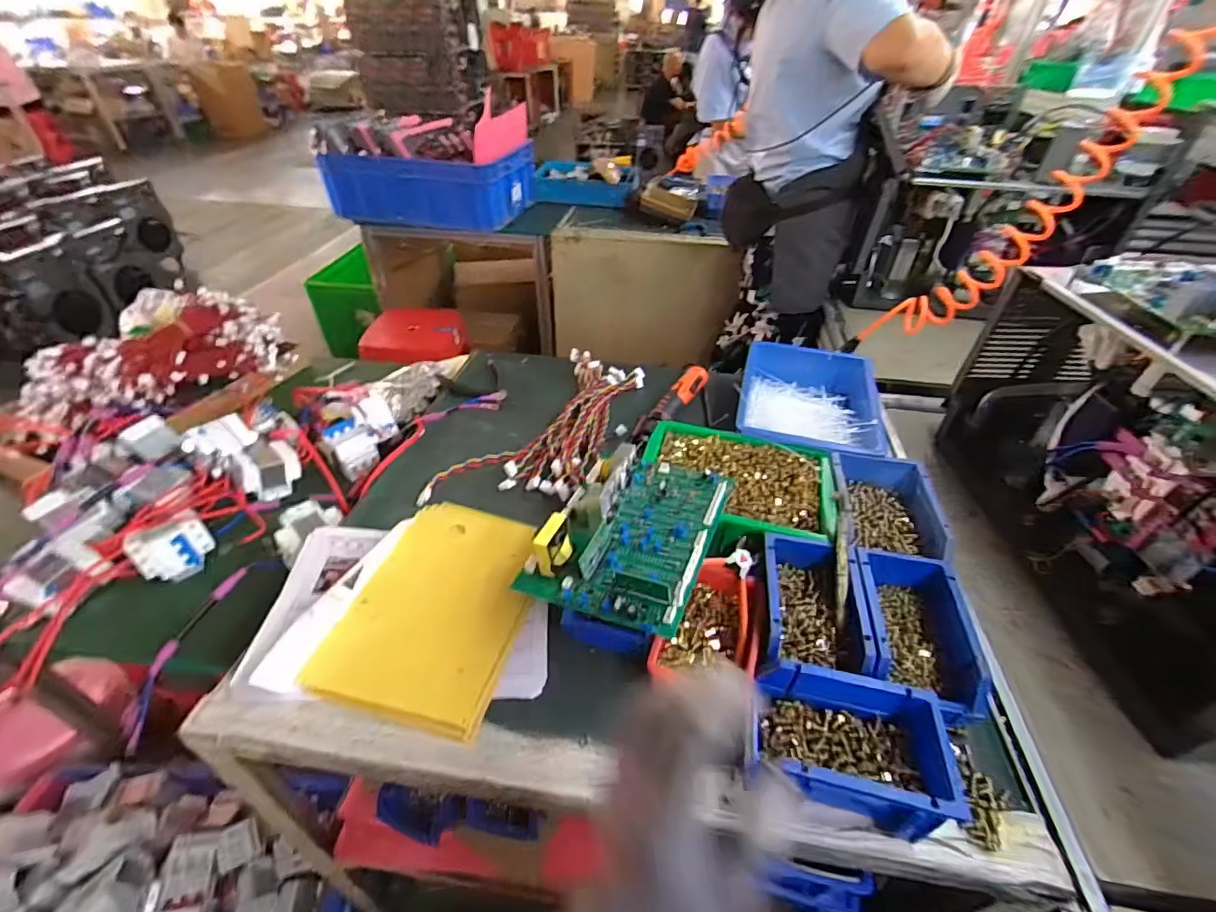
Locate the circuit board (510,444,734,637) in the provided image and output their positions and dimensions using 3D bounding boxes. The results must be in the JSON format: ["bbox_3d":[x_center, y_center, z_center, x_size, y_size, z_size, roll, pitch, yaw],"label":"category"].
[{"bbox_3d":[0.028,0.072,0.581,0.176,0.054,0.242,18,43,18],"label":"circuit board"}]

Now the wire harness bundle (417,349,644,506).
[{"bbox_3d":[-0.093,-0.061,0.851,0.227,0.031,0.435,12,42,11],"label":"wire harness bundle"}]

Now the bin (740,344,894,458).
[{"bbox_3d":[0.321,-0.080,0.841,0.209,0.075,0.300,13,42,13],"label":"bin"}]

